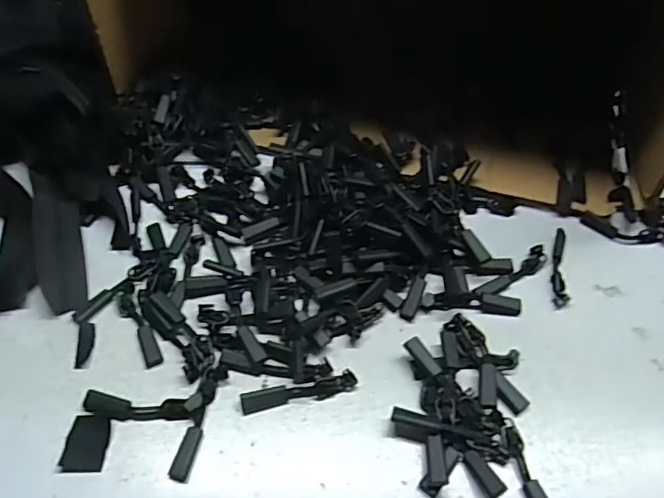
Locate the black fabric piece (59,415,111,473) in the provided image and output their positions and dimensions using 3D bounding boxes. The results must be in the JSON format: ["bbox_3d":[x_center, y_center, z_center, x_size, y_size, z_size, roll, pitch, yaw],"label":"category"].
[{"bbox_3d":[-0.117,0.092,0.266,0.020,0.004,0.027,0,53,-1],"label":"black fabric piece"}]

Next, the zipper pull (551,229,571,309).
[{"bbox_3d":[0.137,0.010,0.338,0.010,0.004,0.058,8,53,5],"label":"zipper pull"}]

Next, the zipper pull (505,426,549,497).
[{"bbox_3d":[0.092,0.107,0.260,0.010,0.004,0.049,-12,54,-11],"label":"zipper pull"}]

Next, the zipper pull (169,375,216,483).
[{"bbox_3d":[-0.066,0.086,0.271,0.009,0.005,0.050,10,53,6],"label":"zipper pull"}]

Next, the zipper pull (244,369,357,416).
[{"bbox_3d":[-0.016,0.072,0.284,0.058,0.005,0.010,-12,54,-10],"label":"zipper pull"}]

